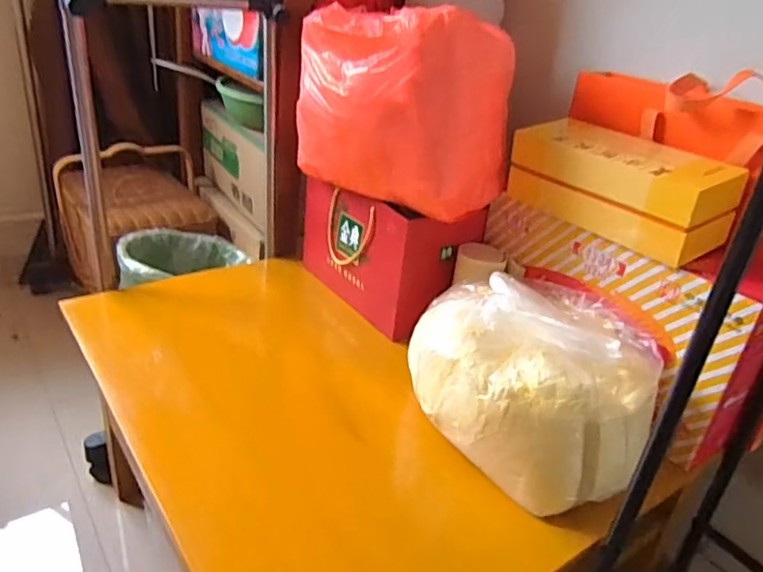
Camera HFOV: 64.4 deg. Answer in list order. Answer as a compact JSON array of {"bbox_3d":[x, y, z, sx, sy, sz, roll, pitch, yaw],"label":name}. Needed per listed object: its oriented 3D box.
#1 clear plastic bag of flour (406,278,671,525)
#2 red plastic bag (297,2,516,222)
[{"bbox_3d":[0.197,0.111,0.791,0.296,0.172,0.292,18,29,22],"label":"clear plastic bag of flour"},{"bbox_3d":[0.030,-0.276,0.927,0.305,0.247,0.215,27,34,35],"label":"red plastic bag"}]

